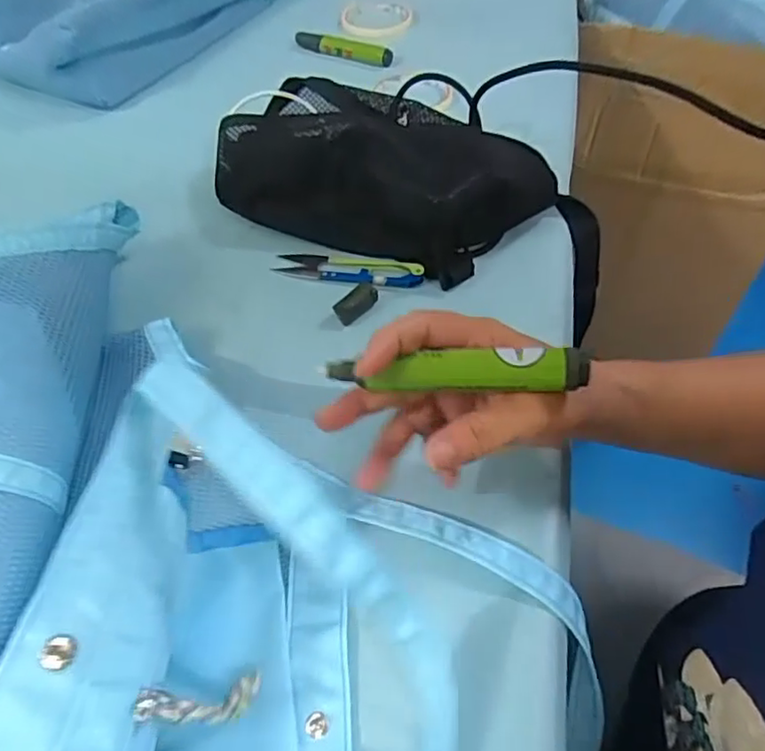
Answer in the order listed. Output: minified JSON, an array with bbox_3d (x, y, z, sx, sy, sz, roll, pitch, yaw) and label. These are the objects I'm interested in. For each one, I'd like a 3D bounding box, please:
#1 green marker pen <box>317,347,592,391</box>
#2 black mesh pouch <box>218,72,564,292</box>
[{"bbox_3d":[0.031,-0.003,0.271,0.115,0.012,0.015,-2,52,8],"label":"green marker pen"},{"bbox_3d":[-0.009,-0.164,0.496,0.278,0.063,0.137,19,52,15],"label":"black mesh pouch"}]

